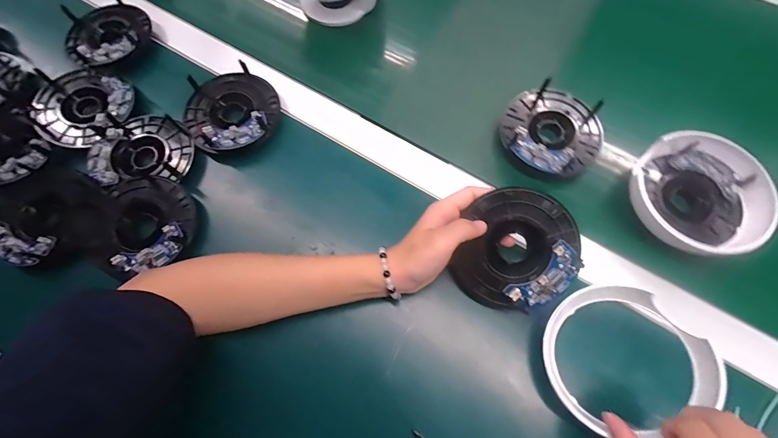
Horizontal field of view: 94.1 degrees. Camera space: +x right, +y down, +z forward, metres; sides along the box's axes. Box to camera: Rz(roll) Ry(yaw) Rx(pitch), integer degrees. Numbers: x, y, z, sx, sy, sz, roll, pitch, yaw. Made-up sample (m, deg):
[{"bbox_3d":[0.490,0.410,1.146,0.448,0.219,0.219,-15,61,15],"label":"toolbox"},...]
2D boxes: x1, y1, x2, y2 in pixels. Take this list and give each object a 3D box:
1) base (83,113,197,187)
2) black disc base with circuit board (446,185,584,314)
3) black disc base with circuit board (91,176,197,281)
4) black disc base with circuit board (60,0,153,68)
[{"bbox_3d":[-0.262,-0.074,0.389,0.098,0.022,0.081,-11,66,-2],"label":"base"},{"bbox_3d":[0.110,0.028,0.312,0.094,0.014,0.103,20,97,15],"label":"black disc base with circuit board"},{"bbox_3d":[-0.244,0.006,0.358,0.096,0.017,0.094,-22,67,-6],"label":"black disc base with circuit board"},{"bbox_3d":[-0.347,-0.229,0.447,0.098,0.037,0.097,42,74,18],"label":"black disc base with circuit board"}]

